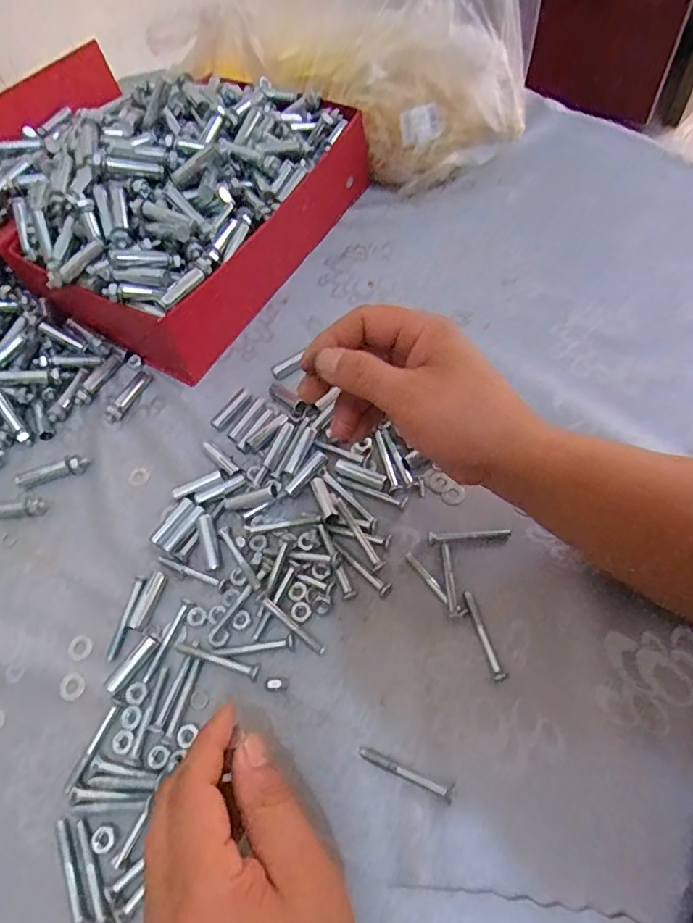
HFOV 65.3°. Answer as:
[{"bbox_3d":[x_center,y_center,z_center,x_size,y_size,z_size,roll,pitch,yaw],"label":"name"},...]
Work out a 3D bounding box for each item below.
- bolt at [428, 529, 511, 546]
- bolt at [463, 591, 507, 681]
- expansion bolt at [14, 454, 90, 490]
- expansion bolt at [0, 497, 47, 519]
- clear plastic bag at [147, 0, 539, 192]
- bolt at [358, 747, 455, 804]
[{"bbox_3d":[0.084,0.050,0.372,0.056,0.006,0.008,-6,61,0],"label":"bolt"},{"bbox_3d":[0.085,0.109,0.340,0.009,0.010,0.054,-19,62,-7],"label":"bolt"},{"bbox_3d":[-0.232,0.007,0.423,0.057,0.012,0.015,-16,62,-5],"label":"expansion bolt"},{"bbox_3d":[-0.255,0.034,0.408,0.057,0.010,0.017,-1,61,3],"label":"expansion bolt"},{"bbox_3d":[0.001,-0.429,0.516,0.358,0.241,0.155,27,66,17],"label":"clear plastic bag"},{"bbox_3d":[0.033,0.176,0.308,0.055,0.010,0.009,21,65,14],"label":"bolt"}]

